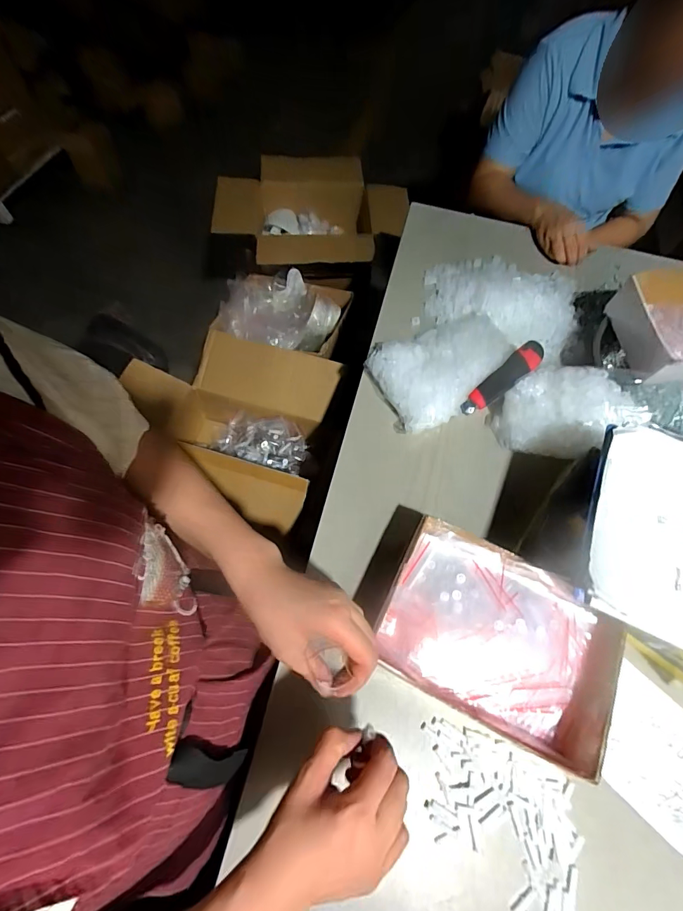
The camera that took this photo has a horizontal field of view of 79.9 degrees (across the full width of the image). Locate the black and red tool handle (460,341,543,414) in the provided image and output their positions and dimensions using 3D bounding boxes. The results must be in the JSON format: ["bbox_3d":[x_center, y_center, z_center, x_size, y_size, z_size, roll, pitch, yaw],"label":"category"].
[{"bbox_3d":[0.242,-0.115,0.605,0.161,0.022,0.036,-40,72,-4],"label":"black and red tool handle"}]

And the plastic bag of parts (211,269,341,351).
[{"bbox_3d":[-0.163,-0.370,1.062,0.286,0.082,0.212,13,64,3],"label":"plastic bag of parts"}]

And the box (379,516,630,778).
[{"bbox_3d":[0.179,0.211,0.472,0.255,0.070,0.174,26,66,9],"label":"box"}]

